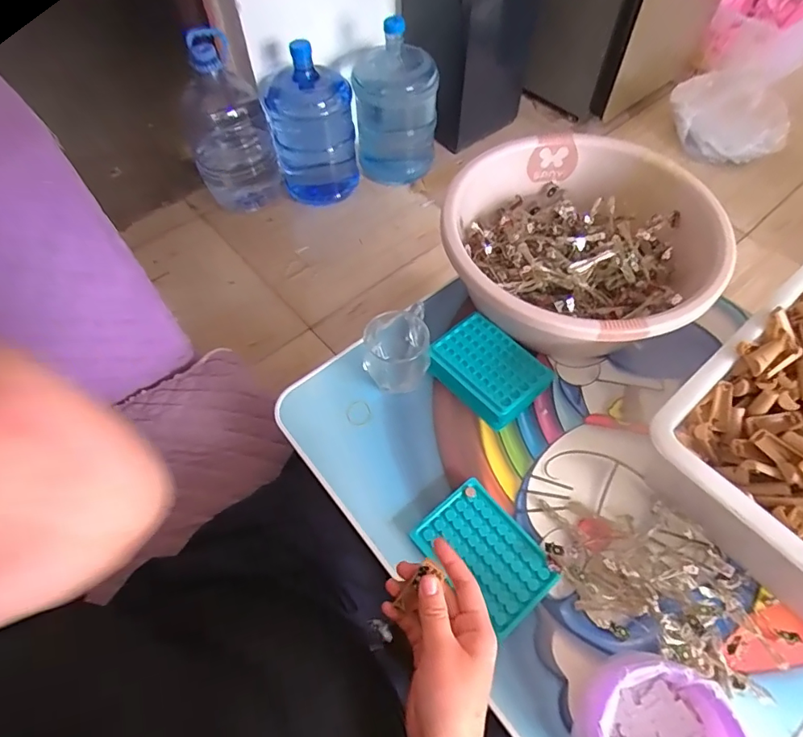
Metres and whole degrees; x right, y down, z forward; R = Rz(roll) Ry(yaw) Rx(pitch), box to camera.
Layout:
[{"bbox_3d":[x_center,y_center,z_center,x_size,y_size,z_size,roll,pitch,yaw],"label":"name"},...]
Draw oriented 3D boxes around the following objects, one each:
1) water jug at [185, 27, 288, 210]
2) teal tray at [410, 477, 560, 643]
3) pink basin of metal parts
[{"bbox_3d":[-0.469,-0.646,1.313,0.217,0.478,0.259,-23,60,-13],"label":"water jug"},{"bbox_3d":[0.087,0.191,0.501,0.093,0.017,0.131,-35,64,-19],"label":"teal tray"},{"bbox_3d":[0.217,-0.148,0.620,0.314,0.132,0.300,0,58,1],"label":"pink basin of metal parts"}]

